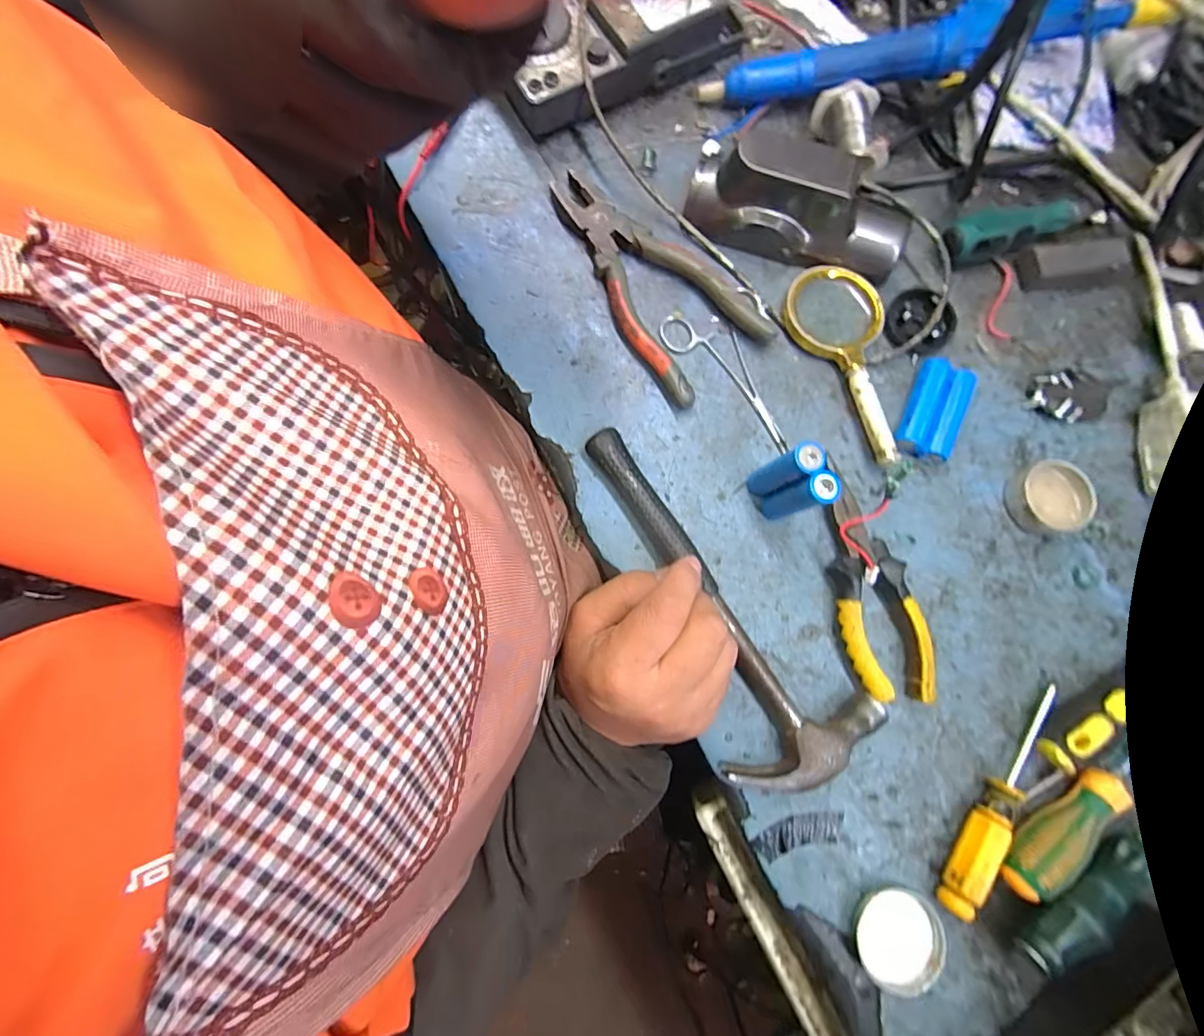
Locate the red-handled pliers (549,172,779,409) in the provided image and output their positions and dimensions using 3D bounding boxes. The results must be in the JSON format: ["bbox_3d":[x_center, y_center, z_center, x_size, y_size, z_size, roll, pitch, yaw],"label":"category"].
[{"bbox_3d":[0.034,-0.178,0.370,0.090,0.017,0.189,-36,82,-7],"label":"red-handled pliers"}]

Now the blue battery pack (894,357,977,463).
[{"bbox_3d":[0.226,-0.073,0.353,0.038,0.018,0.071,25,80,3],"label":"blue battery pack"}]

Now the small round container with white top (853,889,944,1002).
[{"bbox_3d":[0.171,0.242,0.296,0.046,0.013,0.050,0,79,-1],"label":"small round container with white top"}]

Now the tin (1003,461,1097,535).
[{"bbox_3d":[0.301,-0.013,0.346,0.048,0.015,0.046,0,79,-1],"label":"tin"}]

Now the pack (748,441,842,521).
[{"bbox_3d":[0.116,-0.020,0.318,0.021,0.068,0.037,-26,81,-6],"label":"pack"}]

